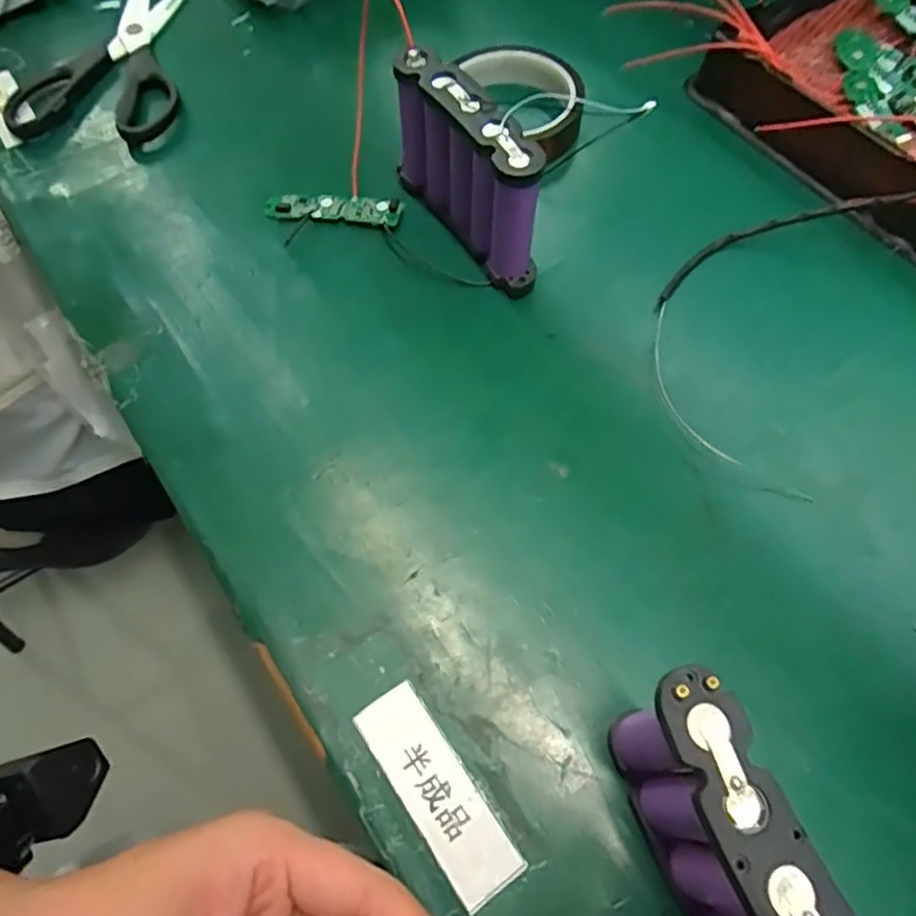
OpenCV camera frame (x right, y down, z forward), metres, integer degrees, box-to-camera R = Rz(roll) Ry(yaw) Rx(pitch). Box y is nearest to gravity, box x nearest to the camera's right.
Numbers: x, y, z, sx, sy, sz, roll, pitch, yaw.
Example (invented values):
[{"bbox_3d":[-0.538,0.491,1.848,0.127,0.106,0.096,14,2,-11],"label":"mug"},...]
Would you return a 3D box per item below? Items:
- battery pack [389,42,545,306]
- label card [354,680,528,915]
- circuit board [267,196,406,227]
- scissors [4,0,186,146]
[{"bbox_3d":[0.008,-0.150,0.346,0.025,0.081,0.111,-30,66,-13],"label":"battery pack"},{"bbox_3d":[-0.008,0.128,0.248,0.026,0.004,0.080,-33,67,-14],"label":"label card"},{"bbox_3d":[-0.074,-0.147,0.380,0.082,0.010,0.016,4,63,4],"label":"circuit board"},{"bbox_3d":[-0.246,-0.277,0.446,0.111,0.013,0.176,-6,63,-1],"label":"scissors"}]

